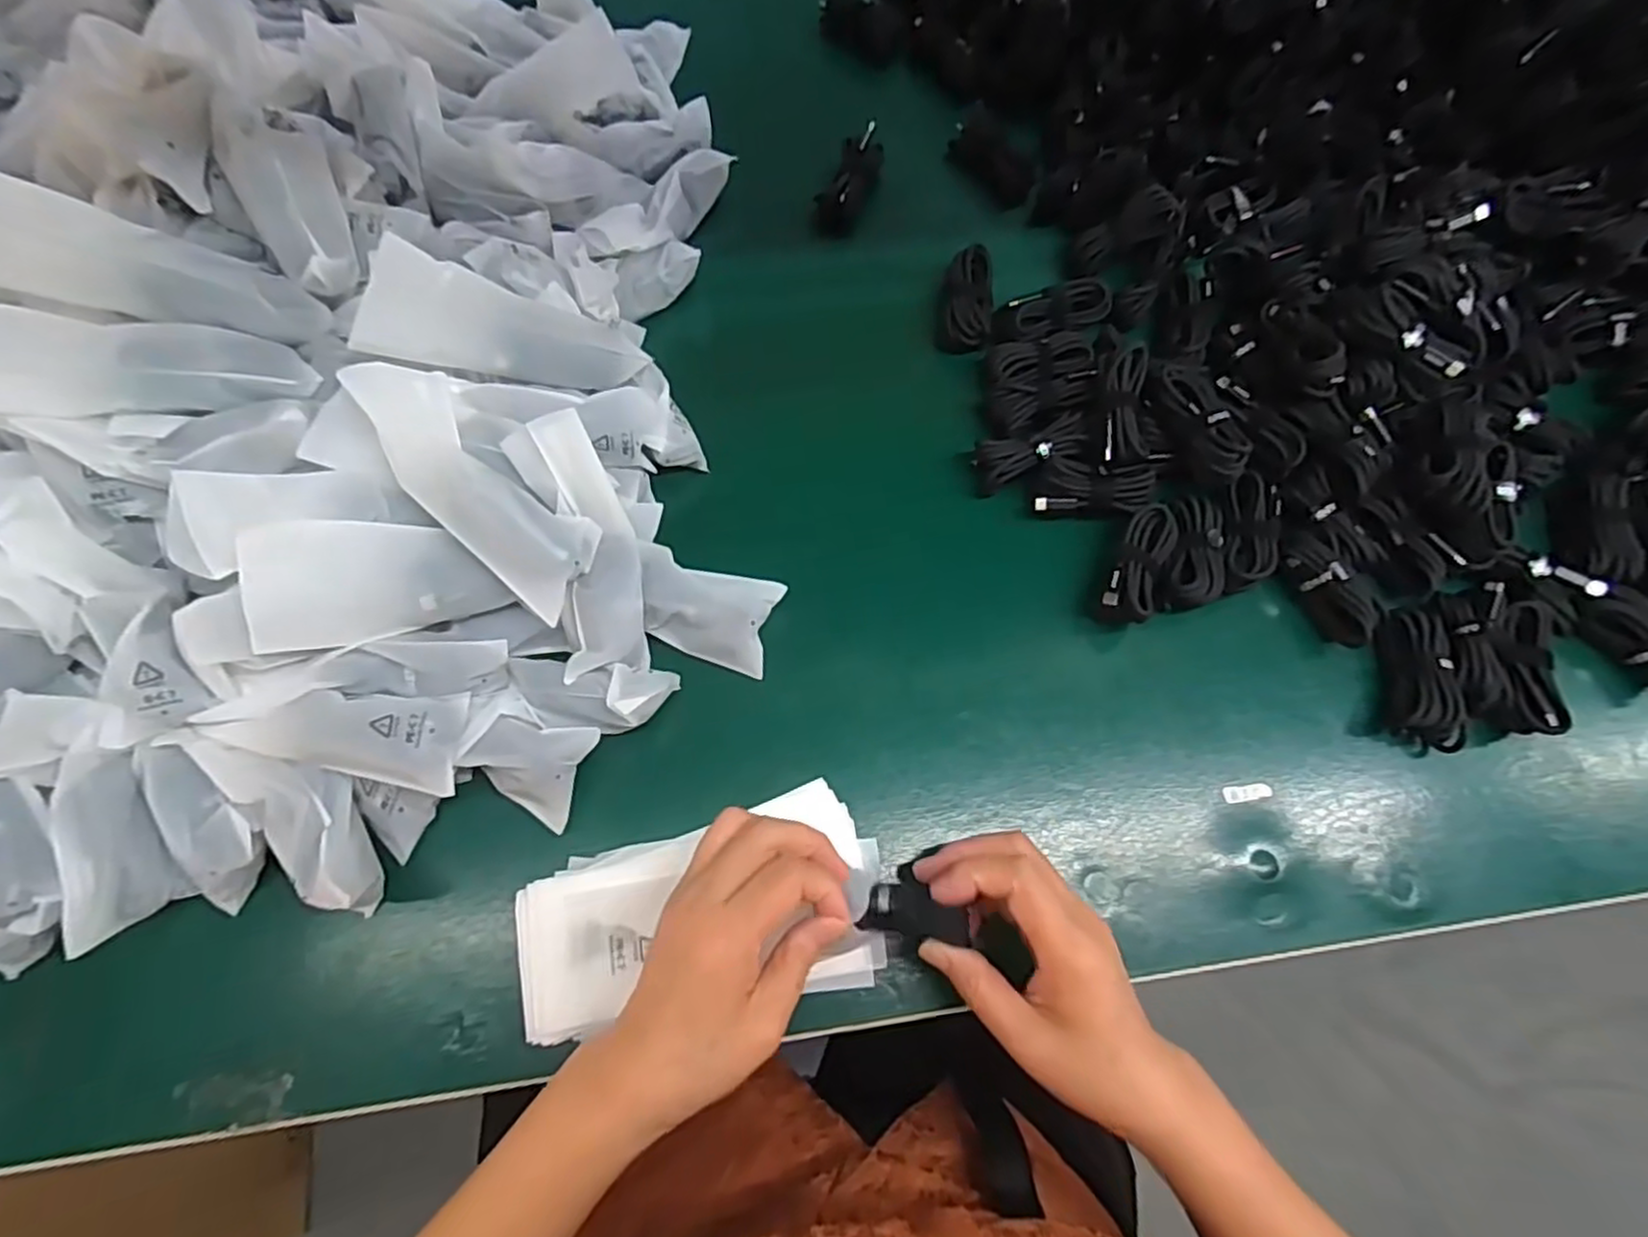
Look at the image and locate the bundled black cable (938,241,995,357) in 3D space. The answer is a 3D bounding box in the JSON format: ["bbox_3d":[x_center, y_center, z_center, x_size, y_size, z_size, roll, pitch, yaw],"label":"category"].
[{"bbox_3d":[0.105,-0.233,0.514,0.035,0.020,0.079,9,80,2],"label":"bundled black cable"}]

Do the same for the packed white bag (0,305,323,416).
[{"bbox_3d":[-0.344,-0.125,0.349,0.147,0.032,0.045,-10,66,-35],"label":"packed white bag"}]

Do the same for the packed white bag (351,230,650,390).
[{"bbox_3d":[-0.181,-0.160,0.414,0.012,0.145,0.057,39,111,47],"label":"packed white bag"}]

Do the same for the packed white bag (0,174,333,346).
[{"bbox_3d":[-0.341,-0.171,0.355,0.017,0.147,0.047,39,113,46],"label":"packed white bag"}]

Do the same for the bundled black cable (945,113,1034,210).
[{"bbox_3d":[0.135,-0.369,0.571,0.041,0.023,0.083,-28,71,-12],"label":"bundled black cable"}]

